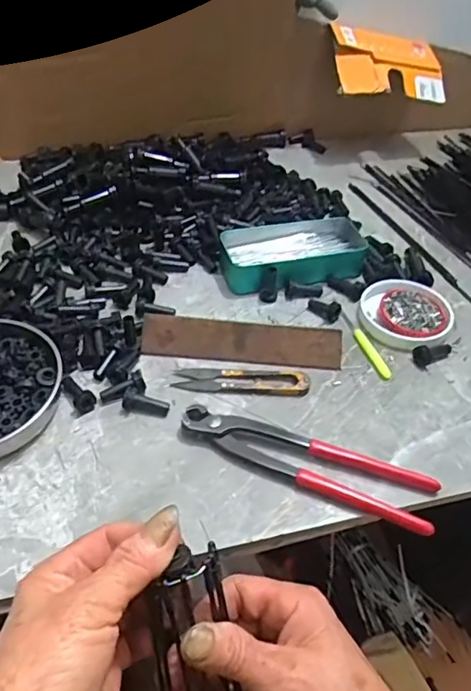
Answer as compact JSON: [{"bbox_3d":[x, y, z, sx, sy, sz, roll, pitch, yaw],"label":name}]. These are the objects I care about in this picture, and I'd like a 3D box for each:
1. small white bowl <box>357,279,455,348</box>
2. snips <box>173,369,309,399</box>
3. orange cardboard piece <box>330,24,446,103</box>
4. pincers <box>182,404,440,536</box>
[{"bbox_3d":[0.171,-0.033,0.558,0.088,0.015,0.083,2,44,-2],"label":"small white bowl"},{"bbox_3d":[0.006,0.029,0.479,0.115,0.010,0.023,3,44,0],"label":"snips"},{"bbox_3d":[0.209,-0.392,0.760,0.159,0.020,0.118,-3,69,-19],"label":"orange cardboard piece"},{"bbox_3d":[0.051,0.087,0.417,0.192,0.016,0.047,17,46,13],"label":"pincers"}]

